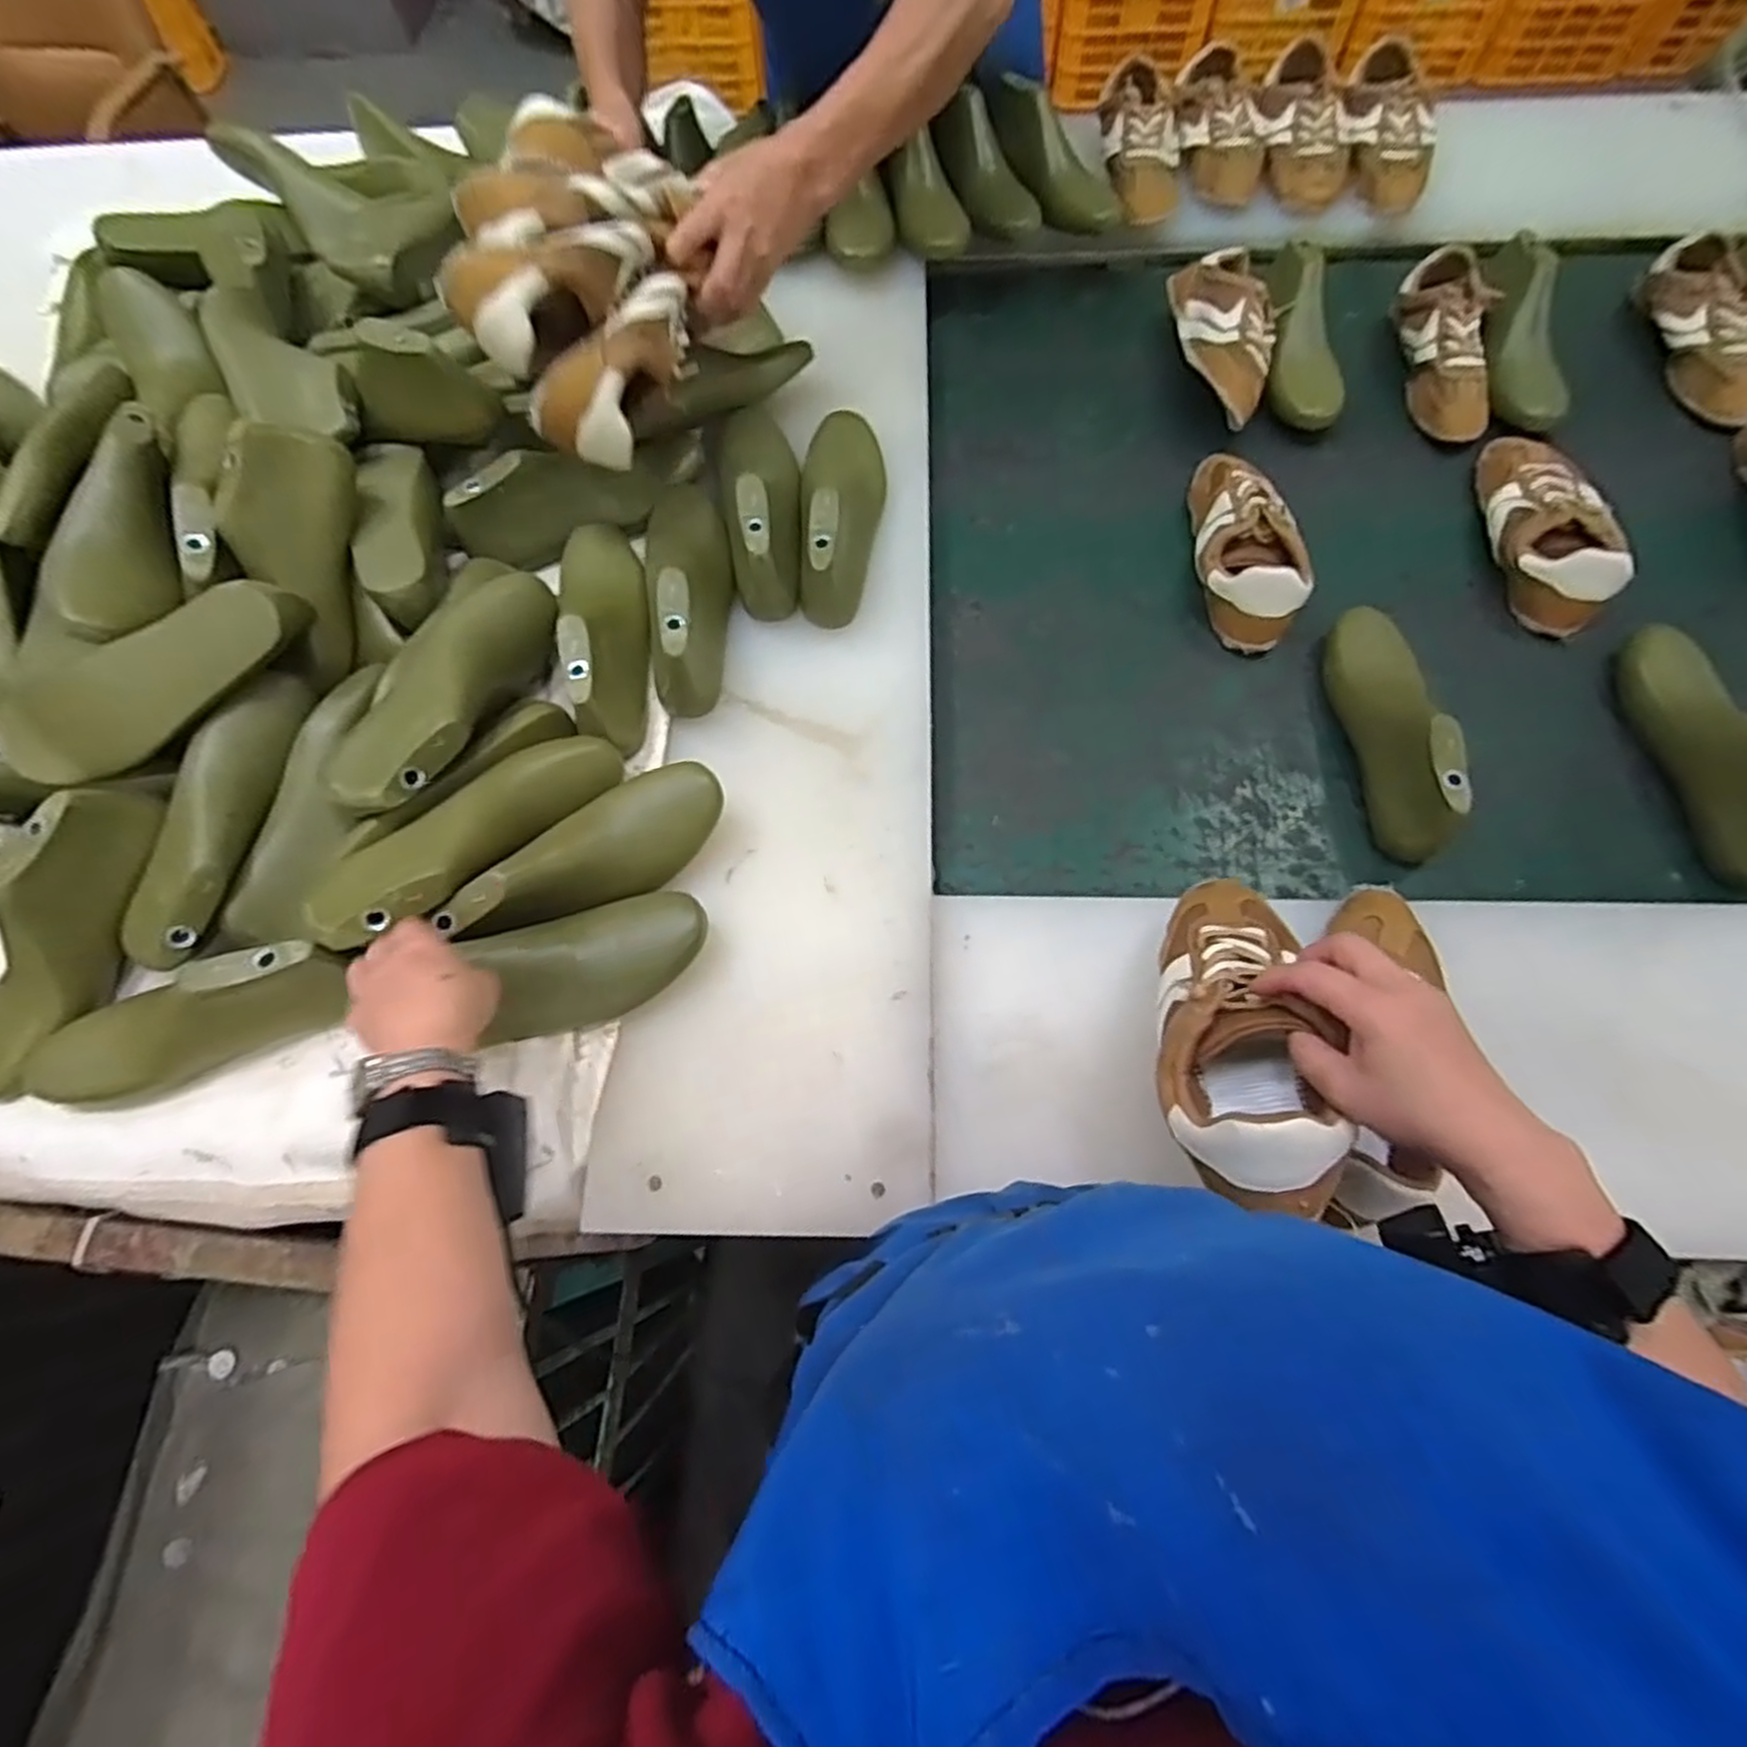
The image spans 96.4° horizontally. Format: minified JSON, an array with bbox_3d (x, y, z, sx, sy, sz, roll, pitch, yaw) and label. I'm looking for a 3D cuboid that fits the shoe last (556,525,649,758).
[{"bbox_3d":[-0.233,-0.221,0.674,0.071,0.080,0.240,-17,69,-4],"label":"shoe last"}]

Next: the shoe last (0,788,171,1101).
[{"bbox_3d":[-0.603,0.050,0.573,0.065,0.069,0.241,24,93,10],"label":"shoe last"}]

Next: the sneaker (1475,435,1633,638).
[{"bbox_3d":[0.656,-0.344,0.764,0.091,0.065,0.241,8,68,5],"label":"sneaker"}]

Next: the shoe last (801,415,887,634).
[{"bbox_3d":[-0.028,-0.347,0.720,0.080,0.076,0.232,-2,69,1],"label":"shoe last"}]

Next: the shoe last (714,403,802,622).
[{"bbox_3d":[-0.106,-0.360,0.724,0.076,0.080,0.252,-9,69,-1],"label":"shoe last"}]

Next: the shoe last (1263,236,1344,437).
[{"bbox_3d":[0.469,-0.596,0.857,0.069,0.078,0.233,-3,81,-1],"label":"shoe last"}]

